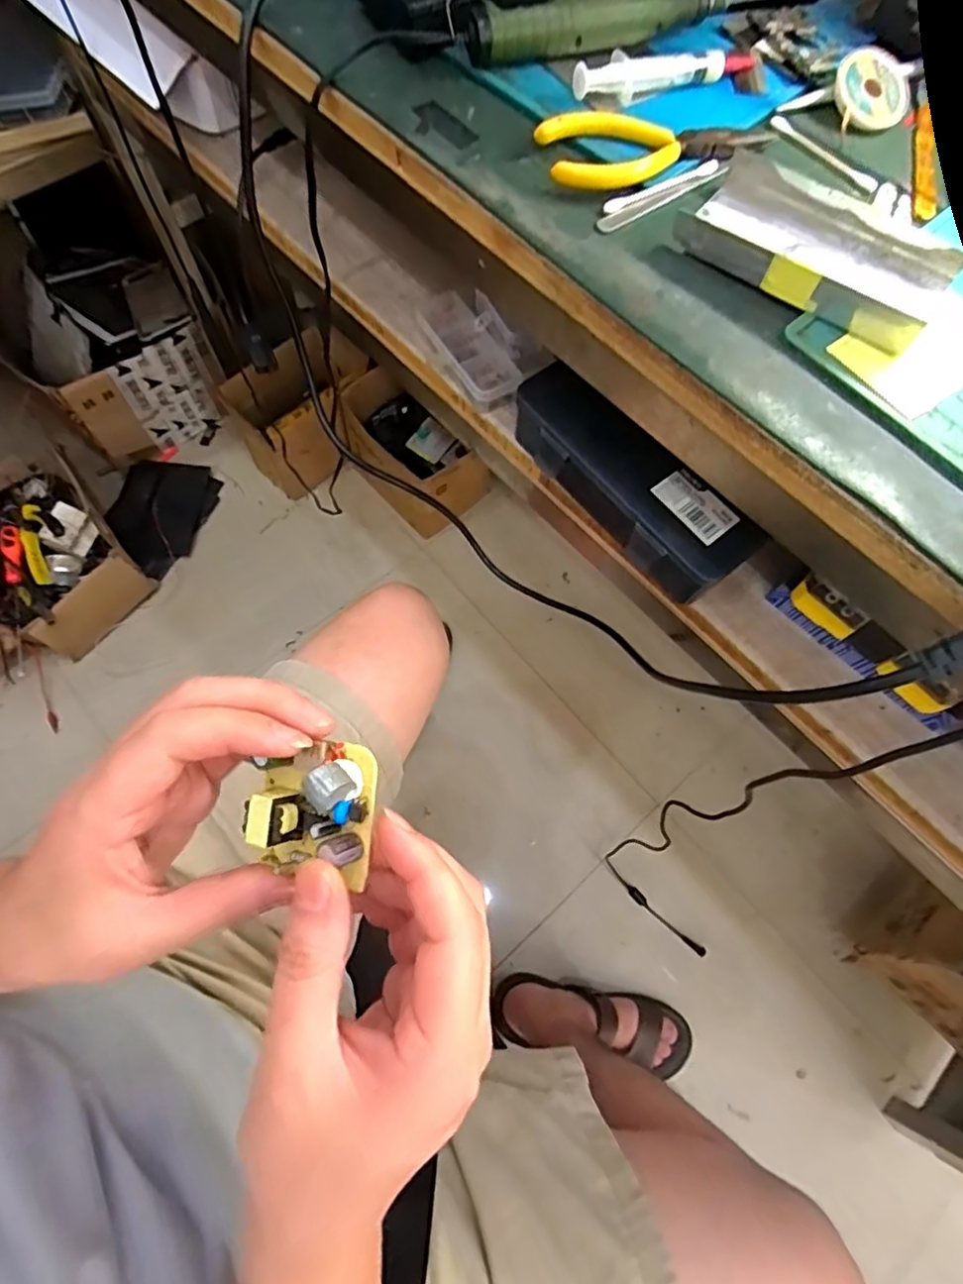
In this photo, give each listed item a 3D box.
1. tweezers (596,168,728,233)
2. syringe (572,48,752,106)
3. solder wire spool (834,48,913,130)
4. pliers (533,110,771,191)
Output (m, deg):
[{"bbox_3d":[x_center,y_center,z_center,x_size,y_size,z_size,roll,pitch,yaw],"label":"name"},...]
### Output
[{"bbox_3d":[0.093,-0.229,0.308,0.082,0.004,0.009,-32,74,-14],"label":"tweezers"},{"bbox_3d":[0.104,-0.321,0.333,0.115,0.015,0.015,-23,72,-11],"label":"syringe"},{"bbox_3d":[0.220,-0.310,0.335,0.043,0.010,0.049,15,79,-7],"label":"solder wire spool"},{"bbox_3d":[0.092,-0.262,0.313,0.121,0.010,0.044,-13,71,-8],"label":"pliers"}]

